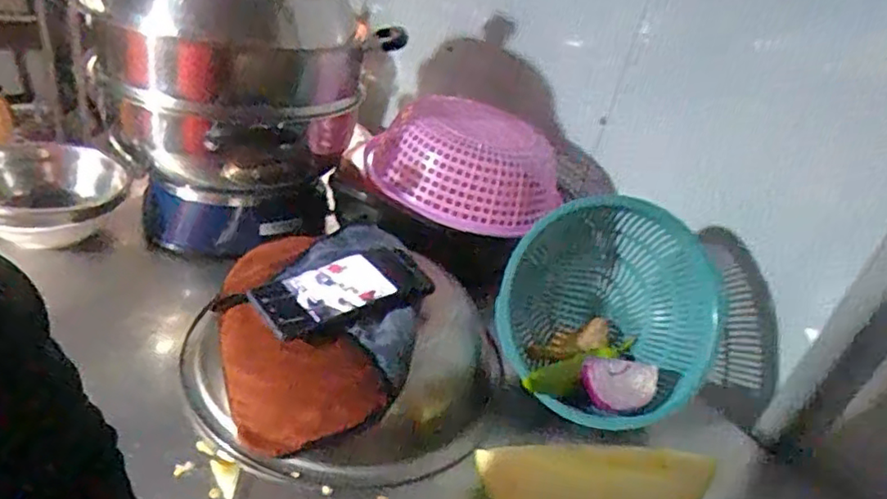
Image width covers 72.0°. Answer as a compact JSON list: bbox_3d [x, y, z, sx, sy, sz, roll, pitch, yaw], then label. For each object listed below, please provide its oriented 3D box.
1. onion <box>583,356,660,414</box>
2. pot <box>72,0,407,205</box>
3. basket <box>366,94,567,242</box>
[{"bbox_3d":[0.201,0.154,0.706,0.084,0.039,0.059,18,31,14],"label":"onion"},{"bbox_3d":[-0.283,-0.247,0.871,0.326,0.277,0.301,21,32,12],"label":"pot"},{"bbox_3d":[0.026,-0.131,0.905,0.274,0.114,0.225,11,31,-5],"label":"basket"}]

